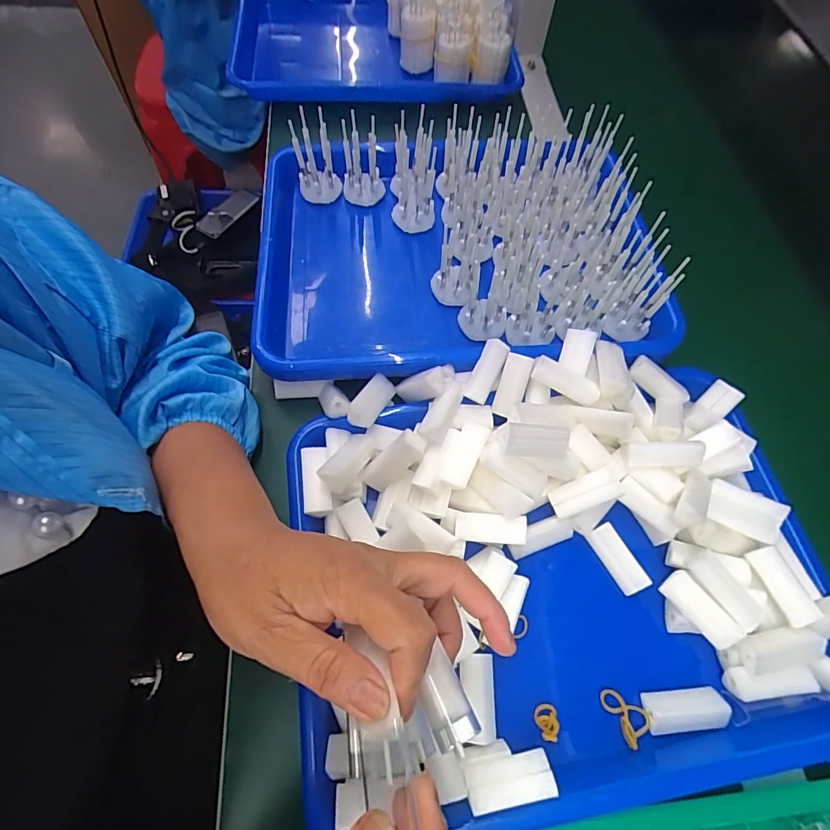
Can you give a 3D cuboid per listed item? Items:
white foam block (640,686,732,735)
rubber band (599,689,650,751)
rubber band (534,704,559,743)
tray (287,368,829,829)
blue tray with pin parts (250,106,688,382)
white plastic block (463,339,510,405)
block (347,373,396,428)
[{"bbox_3d":[0.161,0.176,0.270,0.045,0.014,0.022,-3,65,-4],"label":"white foam block"},{"bbox_3d":[0.127,0.178,0.272,0.020,0.010,0.029,-23,68,-13],"label":"rubber band"},{"bbox_3d":[0.078,0.182,0.269,0.013,0.004,0.018,-8,65,-6],"label":"rubber band"},{"bbox_3d":[0.090,0.084,0.293,0.325,0.058,0.264,-7,65,-6],"label":"tray"},{"bbox_3d":[0.034,-0.152,0.381,0.321,0.077,0.240,-2,65,-4],"label":"blue tray with pin parts"},{"bbox_3d":[0.051,-0.031,0.329,0.018,0.014,0.046,27,106,10],"label":"white plastic block"},{"bbox_3d":[-0.031,-0.009,0.327,0.020,0.012,0.046,26,50,10],"label":"block"}]

